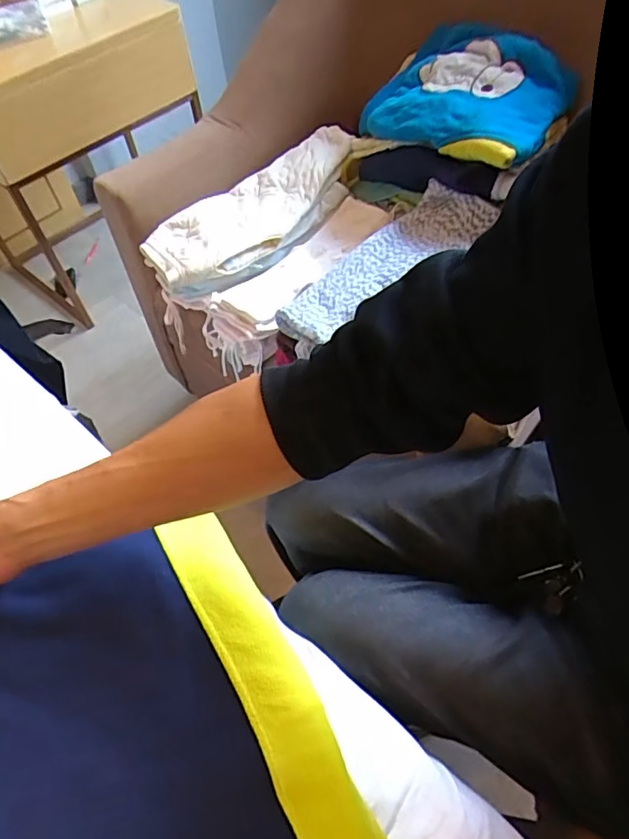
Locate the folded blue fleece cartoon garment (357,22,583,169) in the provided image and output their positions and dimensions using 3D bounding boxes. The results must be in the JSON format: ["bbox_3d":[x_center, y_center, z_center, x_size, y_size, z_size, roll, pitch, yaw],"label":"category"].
[{"bbox_3d":[0.252,-0.525,0.877,0.234,0.098,0.313,-40,62,-22],"label":"folded blue fleece cartoon garment"}]

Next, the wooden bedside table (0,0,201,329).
[{"bbox_3d":[-0.616,-0.689,1.433,0.438,0.616,0.528,34,63,23],"label":"wooden bedside table"}]

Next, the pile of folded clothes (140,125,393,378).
[{"bbox_3d":[-0.052,-0.315,0.963,0.260,0.150,0.445,35,64,24],"label":"pile of folded clothes"}]

